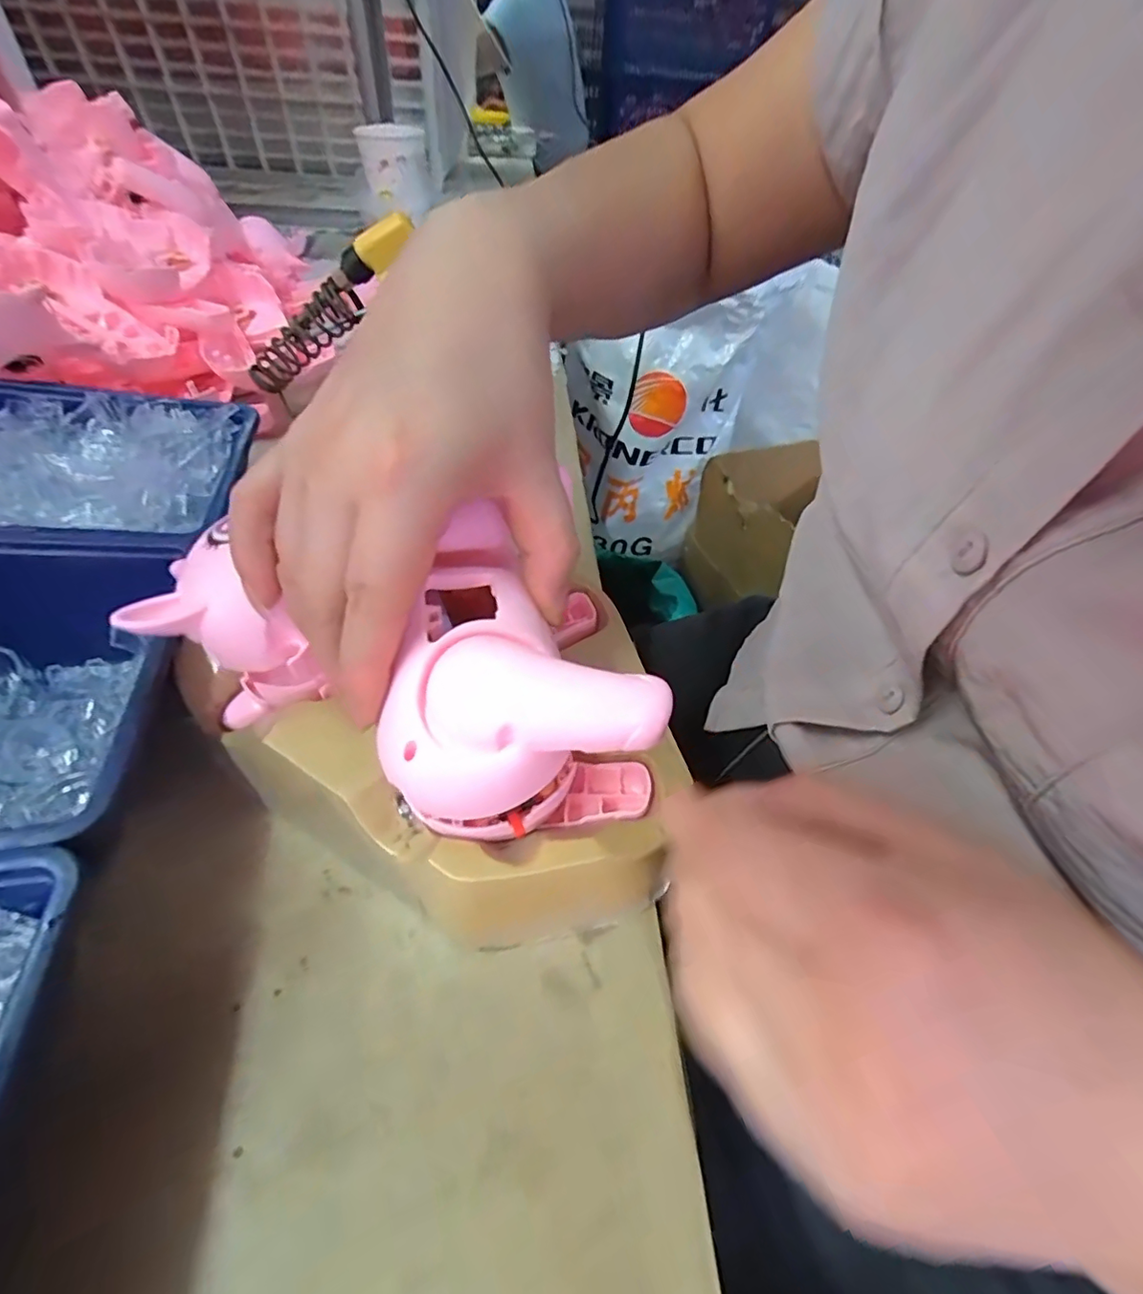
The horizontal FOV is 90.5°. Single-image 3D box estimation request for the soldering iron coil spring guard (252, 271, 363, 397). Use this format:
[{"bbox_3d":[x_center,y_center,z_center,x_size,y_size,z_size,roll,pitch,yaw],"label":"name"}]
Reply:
[{"bbox_3d":[-0.177,-0.205,0.376,0.096,0.026,0.023,-27,42,23],"label":"soldering iron coil spring guard"}]

